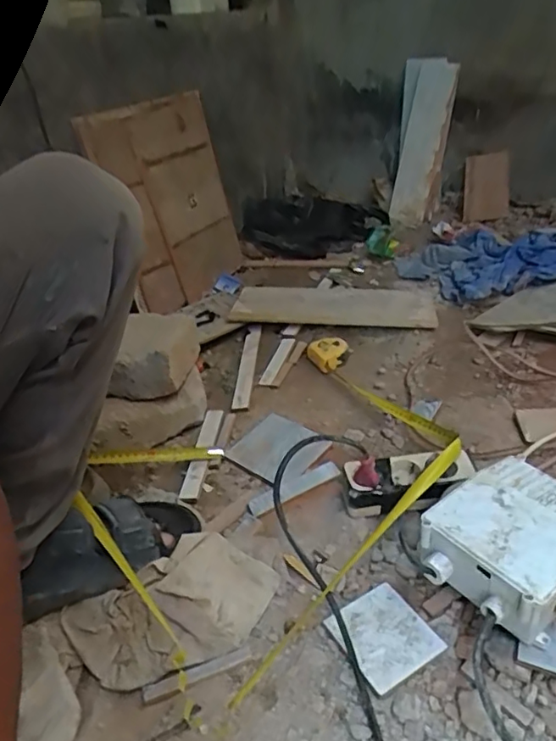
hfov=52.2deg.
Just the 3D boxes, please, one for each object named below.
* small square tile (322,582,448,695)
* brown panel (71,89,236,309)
[{"bbox_3d":[0.101,0.254,0.550,0.079,0.008,0.090,-20,34,-23],"label":"small square tile"},{"bbox_3d":[-0.215,-0.351,1.194,0.024,0.405,0.326,8,39,35],"label":"brown panel"}]

